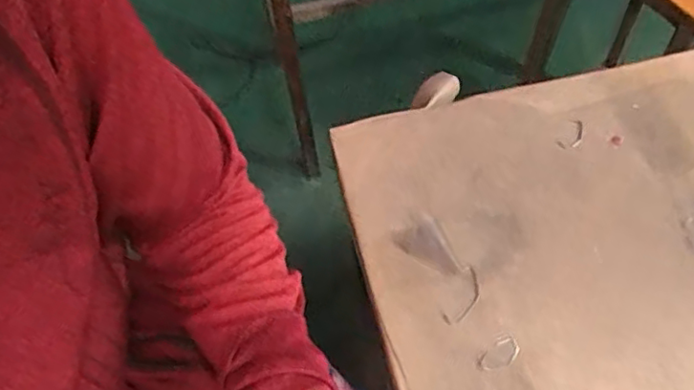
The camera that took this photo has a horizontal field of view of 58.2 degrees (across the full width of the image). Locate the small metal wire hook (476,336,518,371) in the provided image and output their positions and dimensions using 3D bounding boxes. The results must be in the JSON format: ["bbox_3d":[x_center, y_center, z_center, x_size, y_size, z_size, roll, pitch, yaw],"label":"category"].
[{"bbox_3d":[0.110,0.115,0.449,0.035,0.004,0.018,-37,63,-17],"label":"small metal wire hook"}]

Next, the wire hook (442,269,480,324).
[{"bbox_3d":[0.090,0.078,0.473,0.017,0.004,0.051,27,64,19],"label":"wire hook"}]

